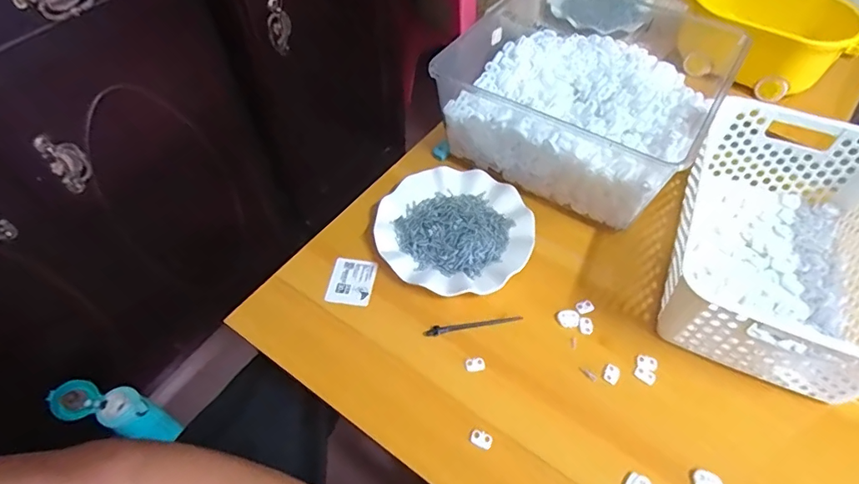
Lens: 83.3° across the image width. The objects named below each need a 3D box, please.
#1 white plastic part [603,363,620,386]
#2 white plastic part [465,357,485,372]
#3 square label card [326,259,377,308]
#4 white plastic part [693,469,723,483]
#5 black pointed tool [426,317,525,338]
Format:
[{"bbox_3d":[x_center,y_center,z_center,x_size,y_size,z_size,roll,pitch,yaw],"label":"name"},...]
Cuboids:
[{"bbox_3d":[0.182,0.132,0.482,0.016,0.004,0.019,34,60,22],"label":"white plastic part"},{"bbox_3d":[0.046,0.124,0.489,0.020,0.004,0.013,-9,54,-7],"label":"white plastic part"},{"bbox_3d":[-0.087,0.045,0.551,0.049,0.005,0.059,8,54,0],"label":"square label card"},{"bbox_3d":[0.241,0.208,0.417,0.022,0.004,0.021,0,53,0],"label":"white plastic part"},{"bbox_3d":[0.046,0.087,0.514,0.105,0.004,0.010,-9,54,-8],"label":"black pointed tool"}]

